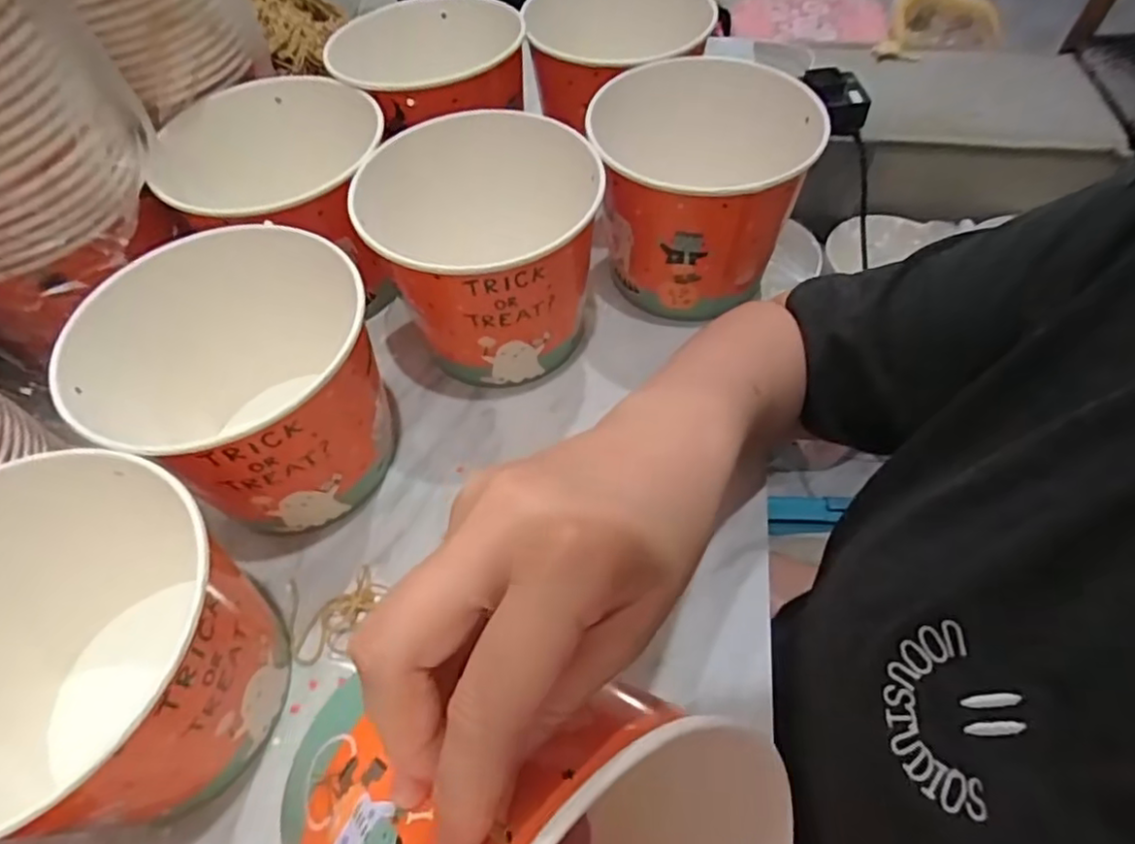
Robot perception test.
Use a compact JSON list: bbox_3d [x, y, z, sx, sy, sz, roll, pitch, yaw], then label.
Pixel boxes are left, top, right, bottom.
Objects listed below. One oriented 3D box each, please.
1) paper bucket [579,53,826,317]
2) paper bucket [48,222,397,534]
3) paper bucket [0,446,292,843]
[{"bbox_3d":[0.102,-0.175,0.491,0.149,0.130,0.155,-2,56,3],"label":"paper bucket"},{"bbox_3d":[-0.189,-0.016,0.403,0.149,0.139,0.159,-2,56,3],"label":"paper bucket"},{"bbox_3d":[-0.238,0.115,0.320,0.176,0.135,0.161,28,63,21],"label":"paper bucket"}]

